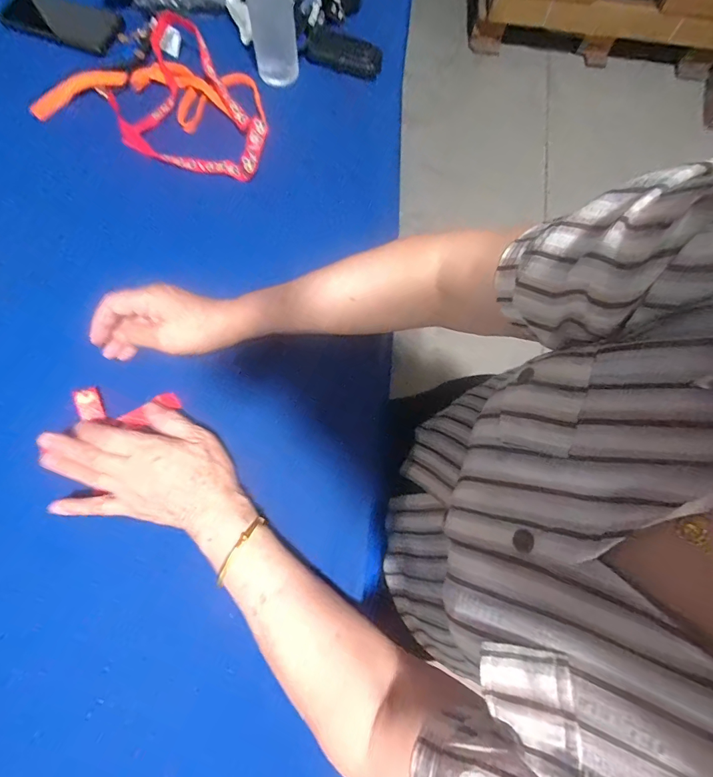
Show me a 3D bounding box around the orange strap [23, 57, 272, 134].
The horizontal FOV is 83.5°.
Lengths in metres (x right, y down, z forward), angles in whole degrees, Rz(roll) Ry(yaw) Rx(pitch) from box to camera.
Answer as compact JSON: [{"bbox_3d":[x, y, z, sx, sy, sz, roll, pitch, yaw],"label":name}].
[{"bbox_3d":[-0.277,-0.412,0.558,0.313,0.025,0.105,5,73,-2],"label":"orange strap"}]

